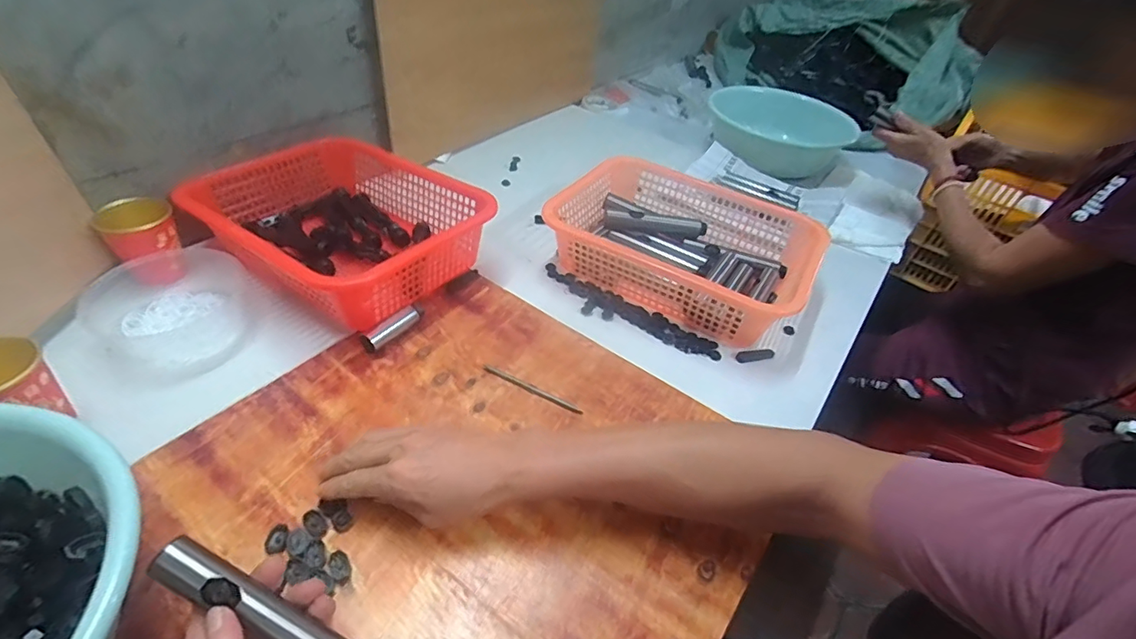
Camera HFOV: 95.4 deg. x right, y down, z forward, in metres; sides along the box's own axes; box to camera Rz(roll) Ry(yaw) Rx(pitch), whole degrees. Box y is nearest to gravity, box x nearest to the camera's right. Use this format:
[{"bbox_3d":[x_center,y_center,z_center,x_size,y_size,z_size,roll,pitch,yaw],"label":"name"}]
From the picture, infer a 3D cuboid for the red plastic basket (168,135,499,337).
[{"bbox_3d":[-0.291,-0.122,0.661,0.321,0.096,0.245,28,45,23],"label":"red plastic basket"}]

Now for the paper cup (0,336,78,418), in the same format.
[{"bbox_3d":[-0.472,0.066,0.439,0.064,0.083,0.067,4,41,-3],"label":"paper cup"}]

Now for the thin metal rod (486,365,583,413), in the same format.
[{"bbox_3d":[-0.038,0.072,0.541,0.115,0.004,0.009,22,43,17],"label":"thin metal rod"}]

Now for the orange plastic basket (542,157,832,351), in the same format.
[{"bbox_3d":[0.161,-0.105,0.715,0.315,0.091,0.253,24,44,18],"label":"orange plastic basket"}]

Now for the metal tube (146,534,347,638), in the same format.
[{"bbox_3d":[-0.183,0.184,0.317,0.149,0.018,0.025,35,44,-2],"label":"metal tube"}]

